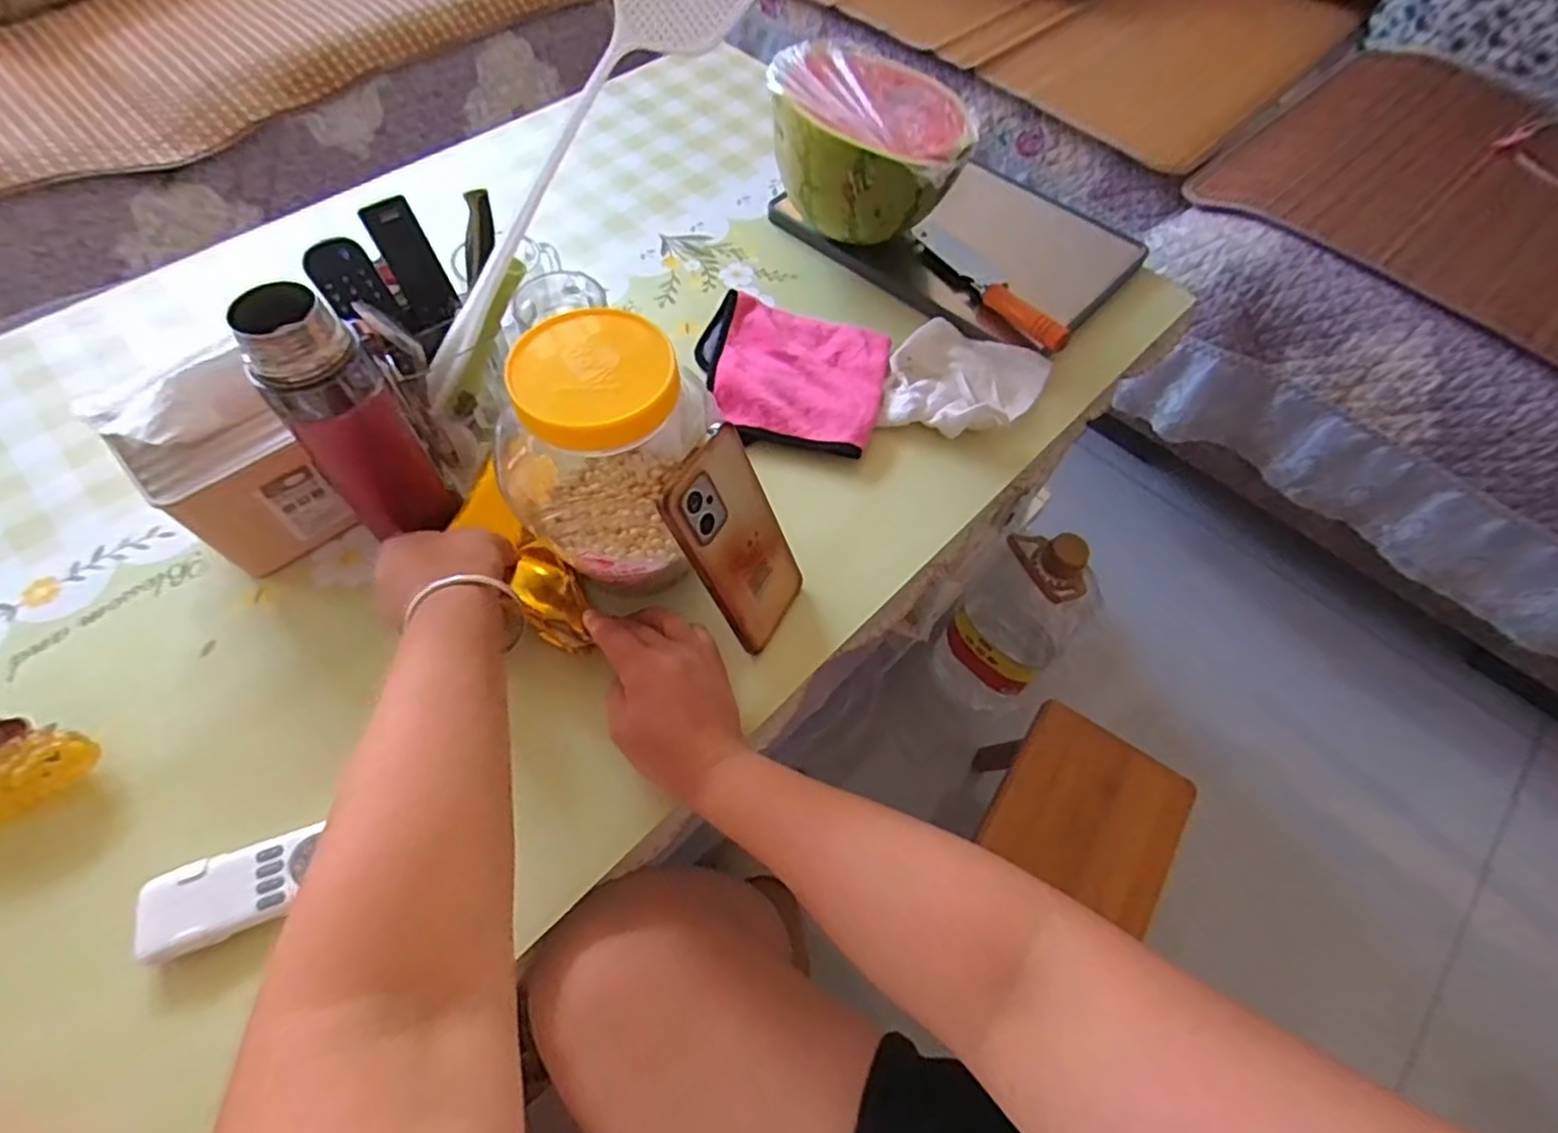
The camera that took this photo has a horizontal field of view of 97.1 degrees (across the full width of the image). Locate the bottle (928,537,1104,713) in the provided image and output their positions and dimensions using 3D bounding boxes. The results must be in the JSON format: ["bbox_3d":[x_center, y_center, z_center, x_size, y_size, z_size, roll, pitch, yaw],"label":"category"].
[{"bbox_3d":[0.301,0.071,0.887,0.137,0.334,0.134,38,65,18],"label":"bottle"}]

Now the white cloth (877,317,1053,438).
[{"bbox_3d":[0.173,-0.171,0.630,0.138,0.030,0.126,16,60,6],"label":"white cloth"}]

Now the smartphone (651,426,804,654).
[{"bbox_3d":[-0.026,-0.013,0.465,0.012,0.165,0.077,10,57,29],"label":"smartphone"}]

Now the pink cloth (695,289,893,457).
[{"bbox_3d":[0.008,-0.176,0.637,0.177,0.027,0.158,15,60,6],"label":"pink cloth"}]

